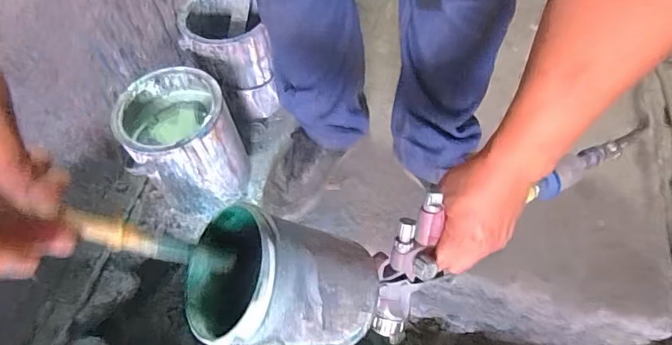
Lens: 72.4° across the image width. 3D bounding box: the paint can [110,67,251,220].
[{"bbox_3d":[-0.249,-0.045,0.760,0.159,0.189,0.168,-2,57,3],"label":"paint can"}]

